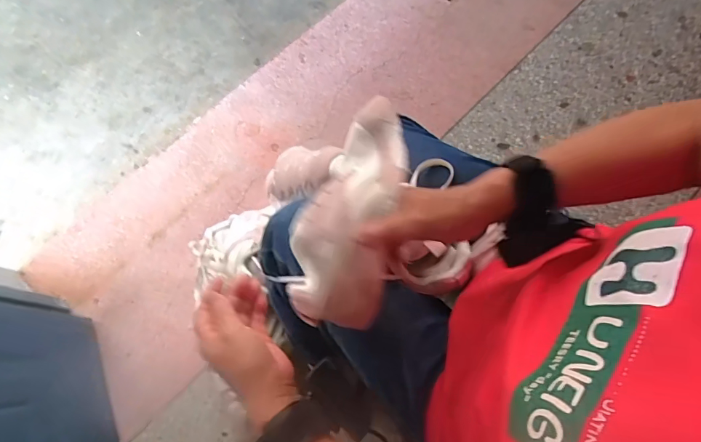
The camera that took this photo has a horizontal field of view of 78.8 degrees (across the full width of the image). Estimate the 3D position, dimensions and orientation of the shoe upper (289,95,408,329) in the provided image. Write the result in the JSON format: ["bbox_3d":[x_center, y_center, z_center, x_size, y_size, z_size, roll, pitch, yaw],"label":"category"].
[{"bbox_3d":[0.003,-0.014,0.401,0.085,0.060,0.216,13,79,7],"label":"shoe upper"}]

